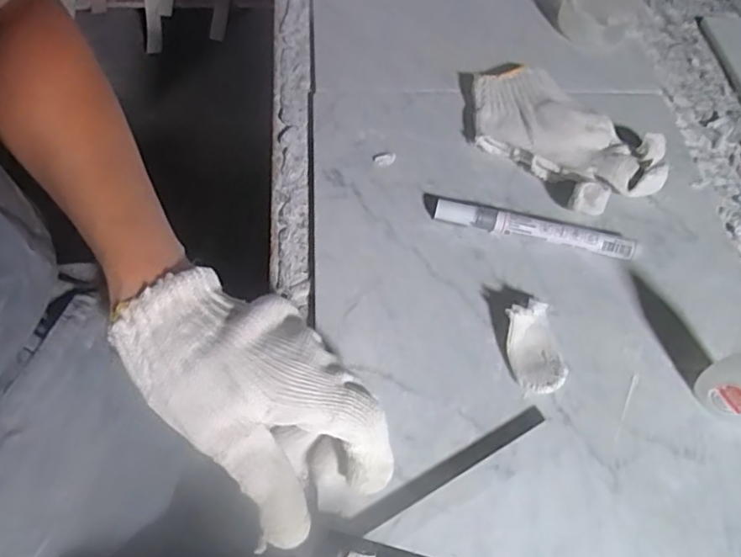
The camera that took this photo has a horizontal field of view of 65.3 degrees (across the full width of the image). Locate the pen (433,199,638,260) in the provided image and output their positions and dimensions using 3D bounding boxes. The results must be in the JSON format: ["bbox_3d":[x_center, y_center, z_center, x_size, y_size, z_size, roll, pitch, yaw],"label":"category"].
[{"bbox_3d":[0.115,-0.036,0.409,0.138,0.017,0.016,13,57,3],"label":"pen"}]

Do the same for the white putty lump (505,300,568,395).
[{"bbox_3d":[0.102,0.042,0.359,0.032,0.022,0.054,-9,59,-11],"label":"white putty lump"}]

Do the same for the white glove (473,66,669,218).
[{"bbox_3d":[0.146,-0.111,0.454,0.095,0.032,0.158,-37,67,-25],"label":"white glove"}]

